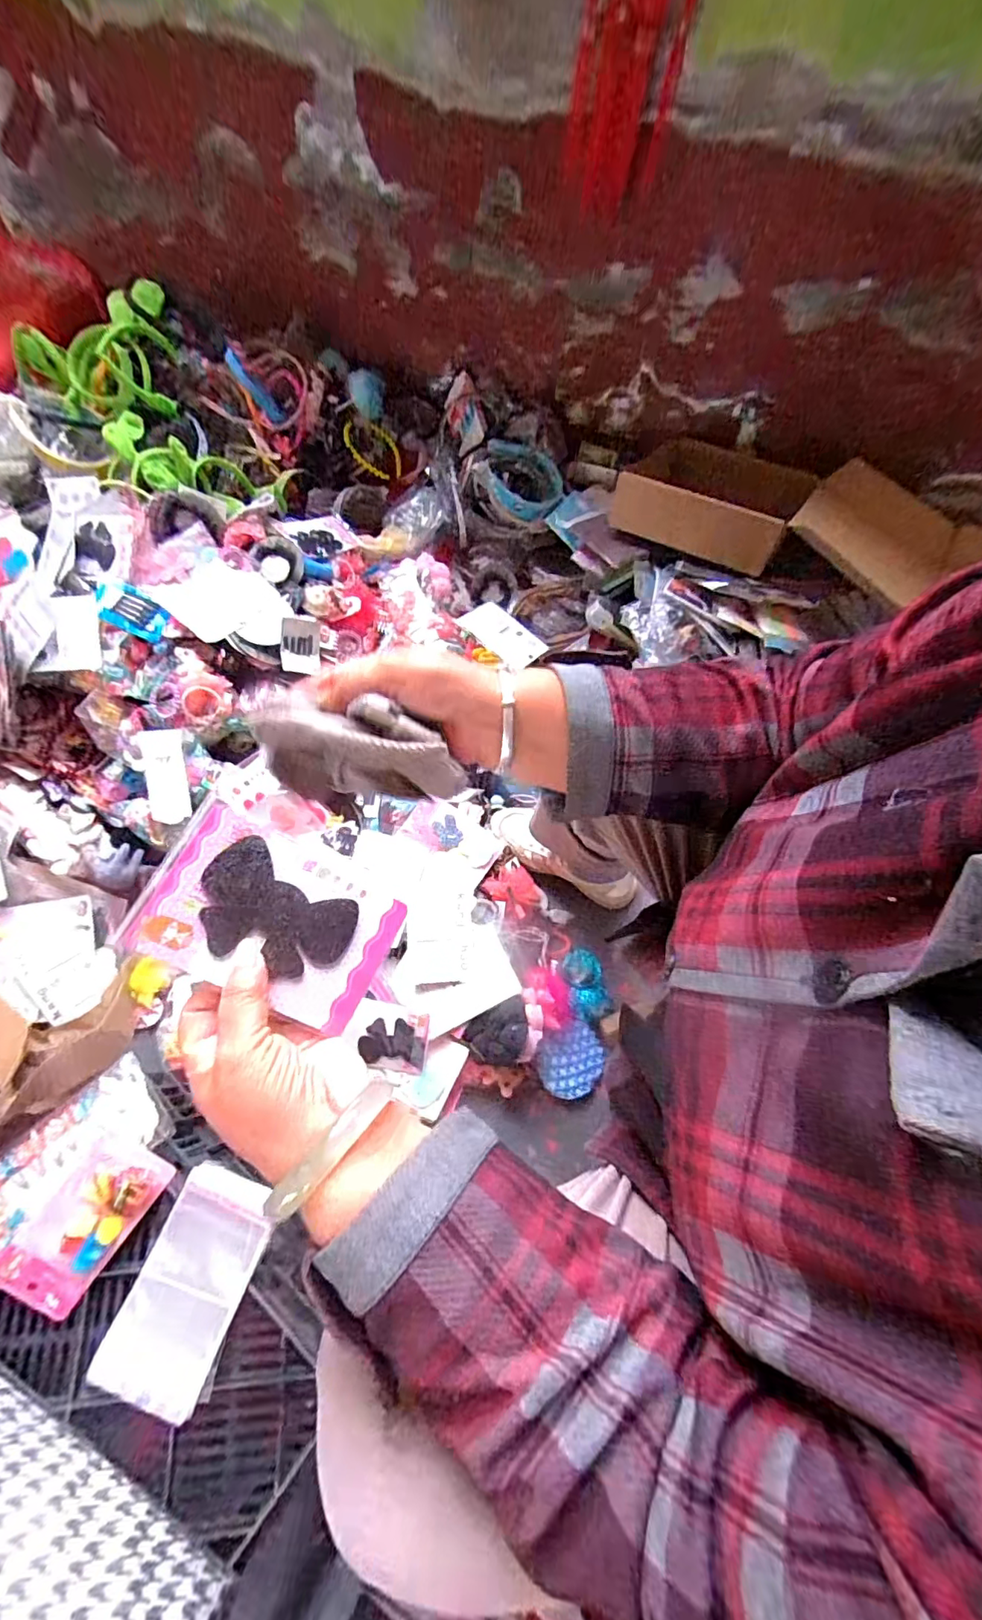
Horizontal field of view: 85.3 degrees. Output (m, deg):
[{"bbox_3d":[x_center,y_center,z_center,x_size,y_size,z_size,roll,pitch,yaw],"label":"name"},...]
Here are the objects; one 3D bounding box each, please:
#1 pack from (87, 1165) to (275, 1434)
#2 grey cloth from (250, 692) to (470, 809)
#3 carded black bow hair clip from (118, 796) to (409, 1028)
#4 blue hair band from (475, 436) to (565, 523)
[{"bbox_3d":[-0.269,0.427,0.481,0.093,0.022,0.167,17,68,5],"label":"pack"},{"bbox_3d":[-0.079,-0.037,0.329,0.124,0.060,0.047,4,67,-1],"label":"grey cloth"},{"bbox_3d":[-0.119,0.060,0.300,0.125,0.005,0.089,31,75,-18],"label":"carded black bow hair clip"},{"bbox_3d":[0.051,-0.584,0.942,0.158,0.045,0.132,3,67,-1],"label":"blue hair band"}]

